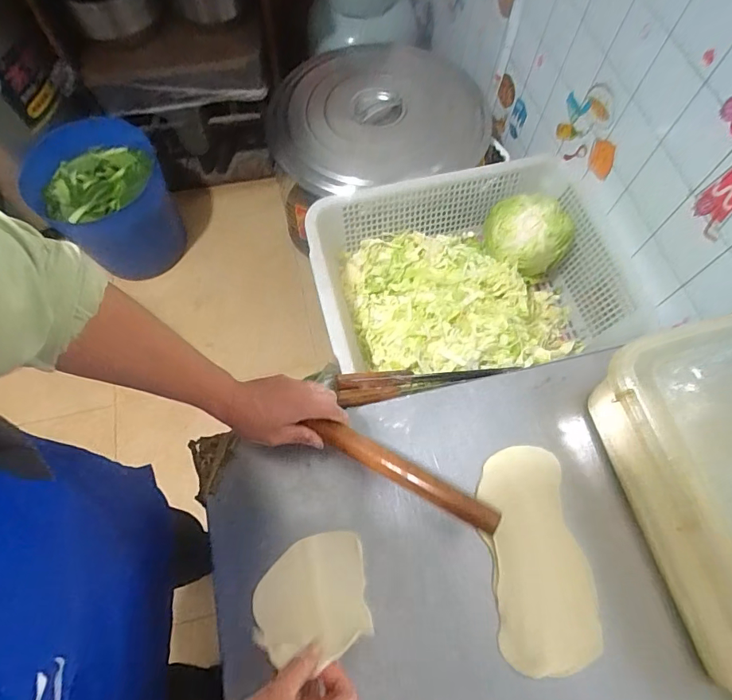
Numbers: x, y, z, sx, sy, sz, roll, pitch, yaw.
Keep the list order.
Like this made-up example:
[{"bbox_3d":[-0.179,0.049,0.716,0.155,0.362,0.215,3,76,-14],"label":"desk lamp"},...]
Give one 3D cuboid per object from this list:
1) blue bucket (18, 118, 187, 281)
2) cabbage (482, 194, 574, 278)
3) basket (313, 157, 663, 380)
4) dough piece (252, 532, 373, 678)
[{"bbox_3d":[-0.777,-0.442,1.405,0.346,0.386,0.346,0,67,0],"label":"blue bucket"},{"bbox_3d":[0.307,-0.218,0.882,0.162,0.135,0.139,26,69,10],"label":"cabbage"},{"bbox_3d":[0.178,-0.148,0.874,0.533,0.149,0.366,-13,68,-6],"label":"basket"},{"bbox_3d":[-0.059,0.260,0.486,0.117,0.014,0.111,-9,66,-2],"label":"dough piece"}]

